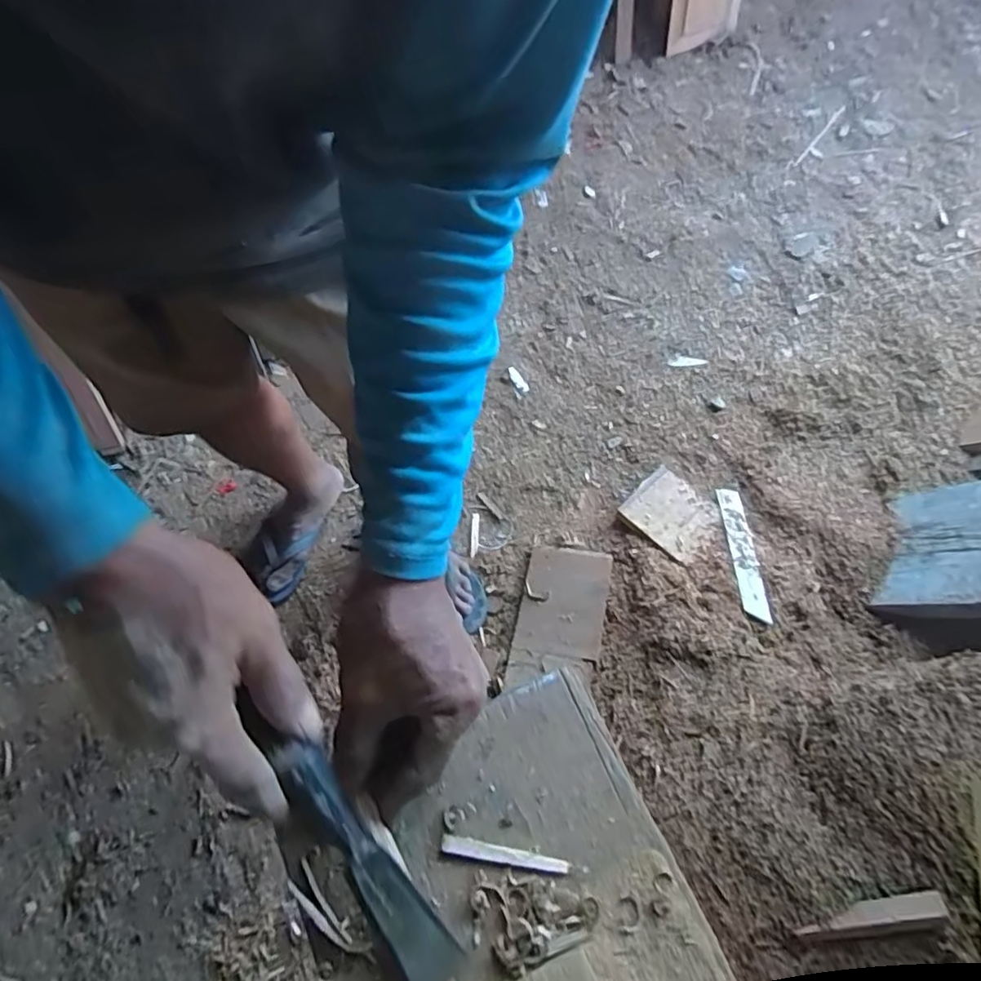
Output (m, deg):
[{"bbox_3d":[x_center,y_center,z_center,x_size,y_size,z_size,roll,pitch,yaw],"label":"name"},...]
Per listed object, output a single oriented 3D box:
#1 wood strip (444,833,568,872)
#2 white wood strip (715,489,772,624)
[{"bbox_3d":[0.009,0.211,0.351,0.074,0.007,0.010,11,67,1],"label":"wood strip"},{"bbox_3d":[0.444,0.104,1.071,0.046,0.012,0.260,3,53,-2],"label":"white wood strip"}]

